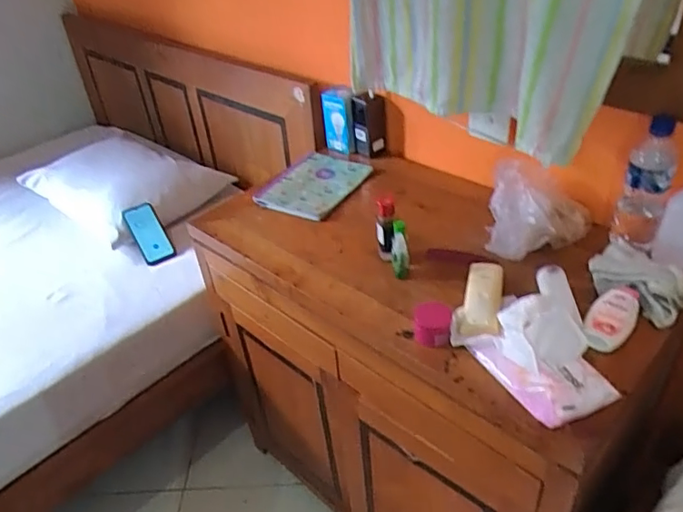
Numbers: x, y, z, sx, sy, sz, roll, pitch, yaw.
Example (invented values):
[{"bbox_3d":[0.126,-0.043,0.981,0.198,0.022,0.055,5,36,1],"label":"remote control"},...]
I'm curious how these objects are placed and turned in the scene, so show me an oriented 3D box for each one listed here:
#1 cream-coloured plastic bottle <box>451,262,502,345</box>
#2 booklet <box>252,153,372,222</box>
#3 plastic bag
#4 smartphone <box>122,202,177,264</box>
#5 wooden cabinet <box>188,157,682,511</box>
[{"bbox_3d":[0.202,0.061,0.818,0.065,0.041,0.178,6,38,14],"label":"cream-coloured plastic bottle"},{"bbox_3d":[-0.056,-0.152,1.143,0.172,0.021,0.217,20,44,29],"label":"booklet"},{"bbox_3d":[0.306,-0.073,0.907,0.155,0.104,0.129,22,45,31],"label":"plastic bag"},{"bbox_3d":[-0.483,-0.057,1.397,0.074,0.015,0.185,-32,69,-7],"label":"smartphone"},{"bbox_3d":[0.149,0.237,1.137,0.765,0.683,0.422,29,49,36],"label":"wooden cabinet"}]

